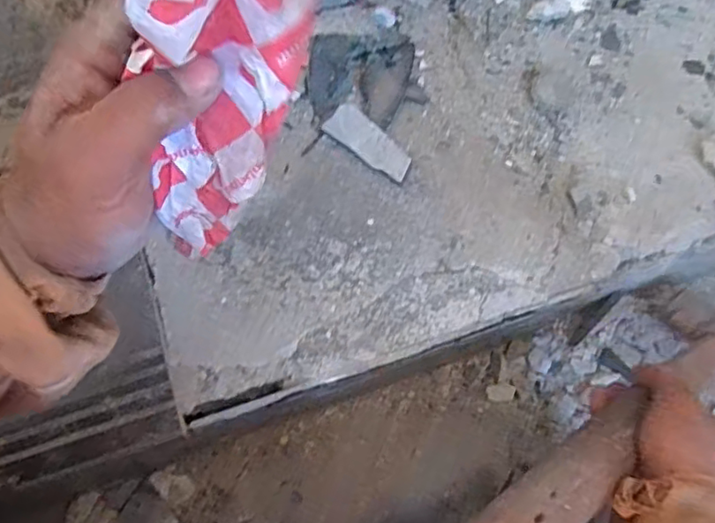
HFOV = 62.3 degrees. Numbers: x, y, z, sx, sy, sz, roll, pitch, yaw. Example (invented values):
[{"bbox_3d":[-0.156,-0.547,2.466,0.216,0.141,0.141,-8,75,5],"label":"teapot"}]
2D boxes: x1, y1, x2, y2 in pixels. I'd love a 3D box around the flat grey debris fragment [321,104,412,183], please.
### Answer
[{"bbox_3d":[0.010,-0.091,0.451,0.071,0.010,0.029,36,73,15],"label":"flat grey debris fragment"}]

